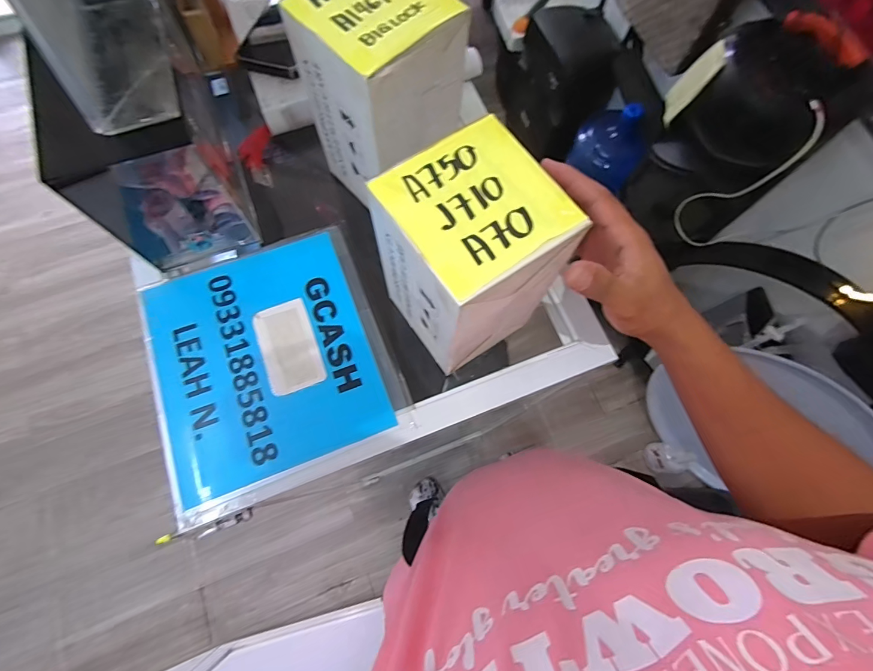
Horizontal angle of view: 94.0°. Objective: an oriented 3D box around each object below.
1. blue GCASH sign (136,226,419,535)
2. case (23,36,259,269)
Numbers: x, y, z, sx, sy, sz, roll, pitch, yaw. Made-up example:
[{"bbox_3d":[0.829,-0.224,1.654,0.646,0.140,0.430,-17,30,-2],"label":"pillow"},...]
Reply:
[{"bbox_3d":[-0.153,0.022,0.379,0.206,0.008,0.228,-21,74,-9],"label":"blue GCASH sign"},{"bbox_3d":[-0.240,-0.143,0.360,0.100,0.146,0.104,-21,75,-8],"label":"case"}]

